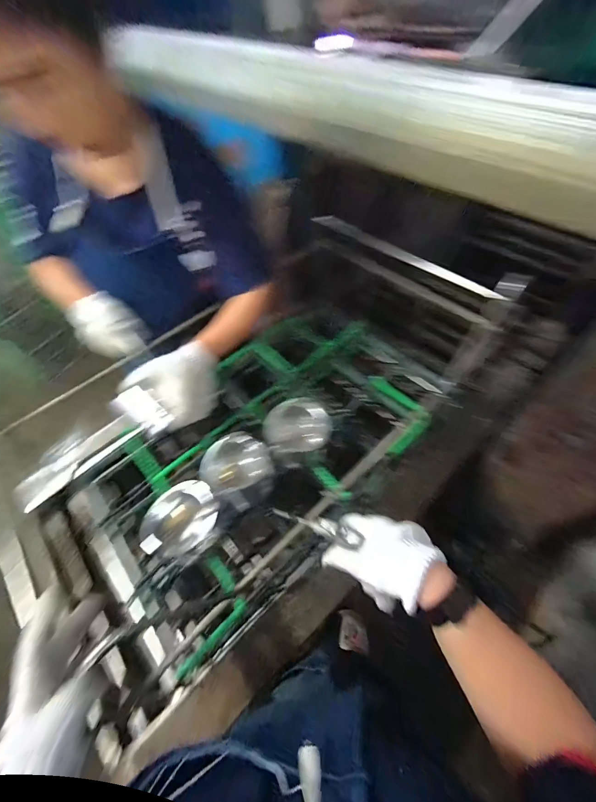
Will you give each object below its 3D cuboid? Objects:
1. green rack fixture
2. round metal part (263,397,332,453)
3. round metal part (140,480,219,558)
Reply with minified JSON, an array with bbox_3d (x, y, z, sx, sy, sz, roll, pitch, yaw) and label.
[{"bbox_3d":[-0.092,0.087,0.722,0.468,0.204,0.874,38,67,25],"label":"green rack fixture"},{"bbox_3d":[-0.002,0.043,0.640,0.127,0.048,0.114,-6,57,1],"label":"round metal part"},{"bbox_3d":[-0.199,0.207,0.555,0.121,0.072,0.115,-2,57,3],"label":"round metal part"}]

